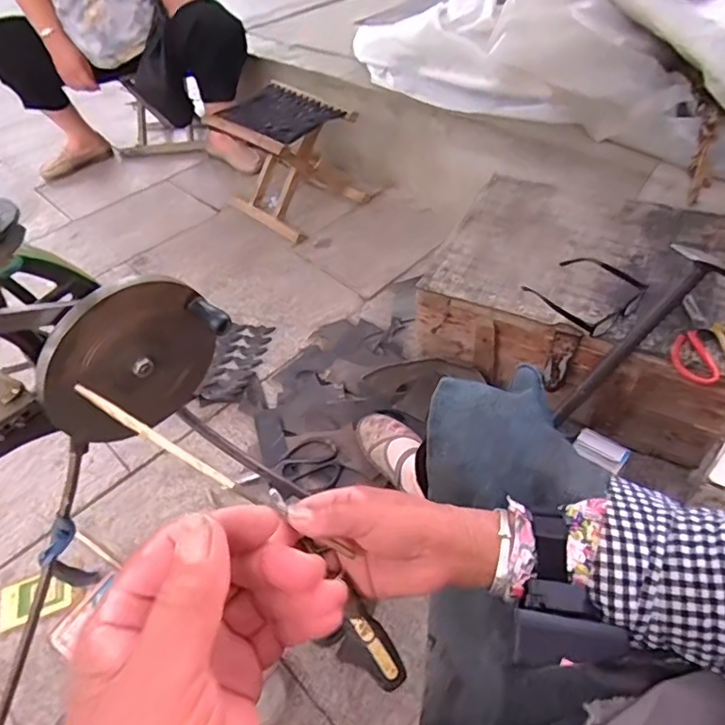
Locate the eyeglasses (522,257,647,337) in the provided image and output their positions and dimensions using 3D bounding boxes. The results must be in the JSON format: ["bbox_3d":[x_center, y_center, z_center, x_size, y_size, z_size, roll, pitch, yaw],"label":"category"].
[{"bbox_3d":[0.354,-0.116,0.866,0.159,0.034,0.150,-27,51,-18],"label":"eyeglasses"}]

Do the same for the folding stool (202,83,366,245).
[{"bbox_3d":[-0.186,-0.541,1.478,0.304,0.290,0.297,-35,53,-24],"label":"folding stool"}]

